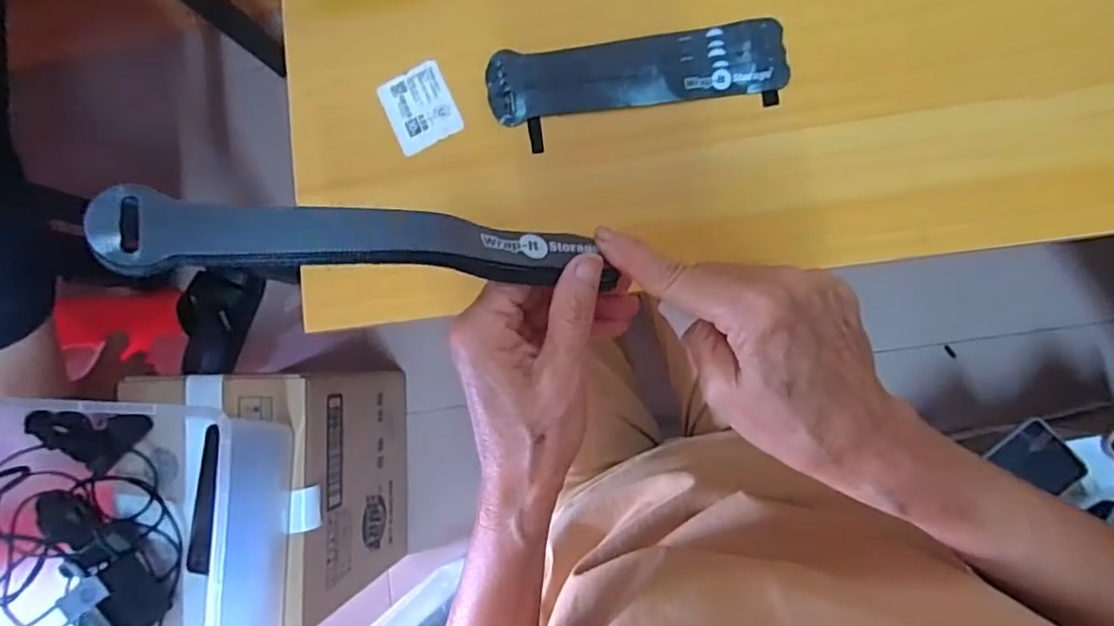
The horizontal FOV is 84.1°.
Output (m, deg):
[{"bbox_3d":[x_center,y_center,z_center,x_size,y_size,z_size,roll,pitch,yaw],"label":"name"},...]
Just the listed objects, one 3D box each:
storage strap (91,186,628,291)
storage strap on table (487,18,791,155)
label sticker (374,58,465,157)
[{"bbox_3d":[-0.069,-0.028,0.250,0.187,0.026,0.031,0,86,-23],"label":"storage strap"},{"bbox_3d":[0.053,-0.159,0.423,0.198,0.009,0.061,-5,86,9],"label":"storage strap on table"},{"bbox_3d":[-0.099,-0.149,0.449,0.049,0.007,0.061,-25,83,7],"label":"label sticker"}]

